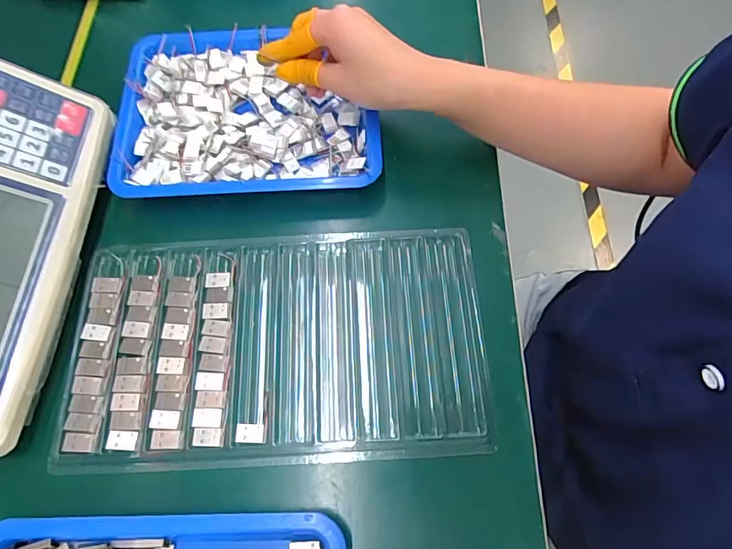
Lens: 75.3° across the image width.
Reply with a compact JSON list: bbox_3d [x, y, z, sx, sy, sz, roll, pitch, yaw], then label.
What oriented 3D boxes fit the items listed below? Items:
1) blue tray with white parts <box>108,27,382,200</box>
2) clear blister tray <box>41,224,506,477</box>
[{"bbox_3d":[-0.102,-0.140,0.405,0.214,0.030,0.168,-3,64,-2],"label":"blue tray with white parts"},{"bbox_3d":[-0.063,0.047,0.340,0.288,0.015,0.163,-3,64,-2],"label":"clear blister tray"}]

